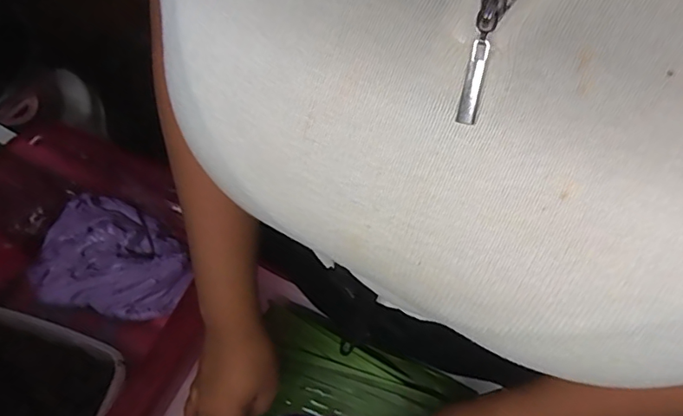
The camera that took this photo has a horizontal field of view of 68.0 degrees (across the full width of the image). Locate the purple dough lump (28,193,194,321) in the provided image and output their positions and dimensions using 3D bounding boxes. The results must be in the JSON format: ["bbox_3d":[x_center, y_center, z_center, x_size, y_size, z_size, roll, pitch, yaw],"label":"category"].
[{"bbox_3d":[-0.267,0.063,0.586,0.189,0.056,0.136,24,66,16],"label":"purple dough lump"}]

